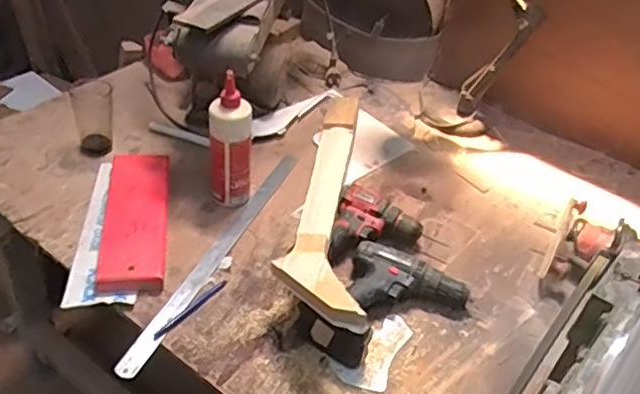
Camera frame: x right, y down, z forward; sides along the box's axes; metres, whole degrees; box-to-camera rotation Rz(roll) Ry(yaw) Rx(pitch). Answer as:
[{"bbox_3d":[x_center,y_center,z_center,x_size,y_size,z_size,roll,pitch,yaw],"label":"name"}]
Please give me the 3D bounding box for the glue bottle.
[{"bbox_3d":[-0.145,-0.081,0.984,0.069,0.212,0.054,16,42,11],"label":"glue bottle"}]

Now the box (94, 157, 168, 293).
[{"bbox_3d":[-0.290,0.032,0.967,0.096,0.031,0.278,-2,42,-9],"label":"box"}]

